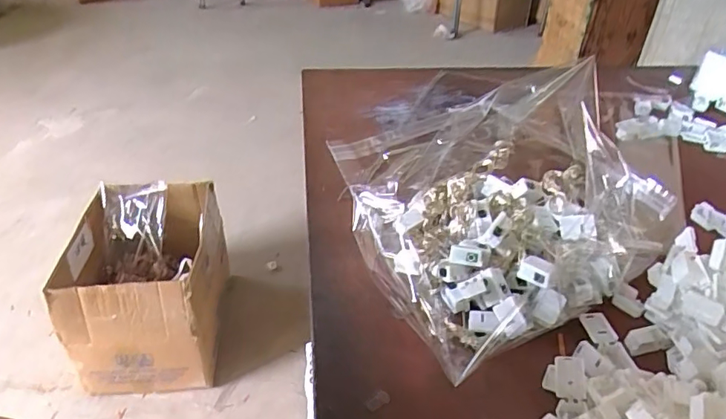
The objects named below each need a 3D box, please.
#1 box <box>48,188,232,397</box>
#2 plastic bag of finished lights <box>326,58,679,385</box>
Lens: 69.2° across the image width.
[{"bbox_3d":[-0.486,0.172,1.219,0.299,0.315,0.397,-4,37,-7],"label":"box"},{"bbox_3d":[0.092,0.007,0.436,0.213,0.125,0.186,-16,40,-24],"label":"plastic bag of finished lights"}]

